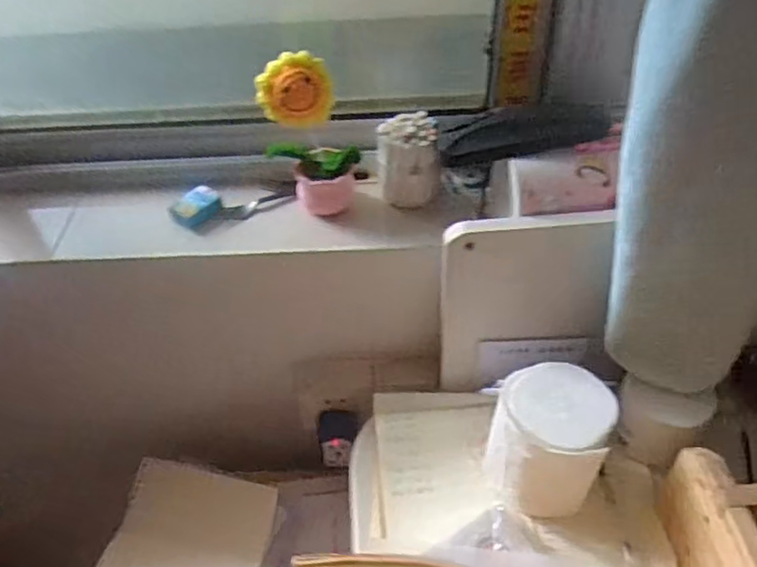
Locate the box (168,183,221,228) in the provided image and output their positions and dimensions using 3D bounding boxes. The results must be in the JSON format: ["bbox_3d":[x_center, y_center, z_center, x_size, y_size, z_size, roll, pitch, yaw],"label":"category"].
[{"bbox_3d":[-0.179,-0.077,0.628,0.029,0.020,0.050,25,51,25],"label":"box"}]

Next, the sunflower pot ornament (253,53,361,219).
[{"bbox_3d":[-0.062,-0.135,0.594,0.070,0.144,0.056,-30,51,-25],"label":"sunflower pot ornament"}]

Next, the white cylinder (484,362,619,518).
[{"bbox_3d":[0.147,0.137,0.547,0.091,0.121,0.098,-1,45,1],"label":"white cylinder"}]

